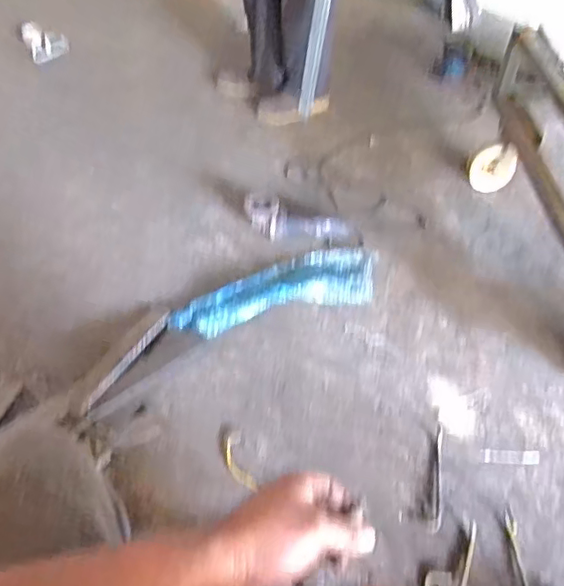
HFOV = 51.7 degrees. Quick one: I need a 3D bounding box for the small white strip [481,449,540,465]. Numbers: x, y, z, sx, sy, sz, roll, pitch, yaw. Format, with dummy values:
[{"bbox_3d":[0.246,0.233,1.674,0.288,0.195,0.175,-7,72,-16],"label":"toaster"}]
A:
[{"bbox_3d":[0.460,0.331,1.174,0.117,0.009,0.031,3,49,-1],"label":"small white strip"}]

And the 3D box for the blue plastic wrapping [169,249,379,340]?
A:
[{"bbox_3d":[-0.007,-0.011,1.421,0.526,0.022,0.182,-12,51,-15],"label":"blue plastic wrapping"}]

